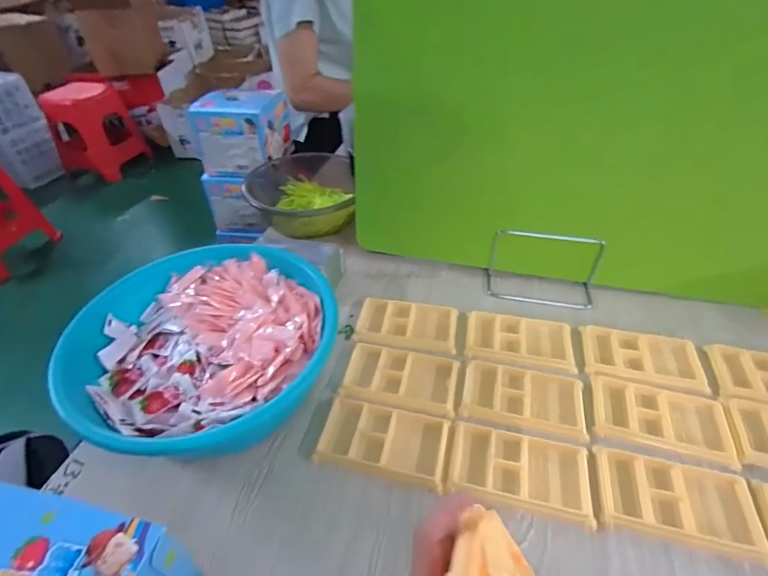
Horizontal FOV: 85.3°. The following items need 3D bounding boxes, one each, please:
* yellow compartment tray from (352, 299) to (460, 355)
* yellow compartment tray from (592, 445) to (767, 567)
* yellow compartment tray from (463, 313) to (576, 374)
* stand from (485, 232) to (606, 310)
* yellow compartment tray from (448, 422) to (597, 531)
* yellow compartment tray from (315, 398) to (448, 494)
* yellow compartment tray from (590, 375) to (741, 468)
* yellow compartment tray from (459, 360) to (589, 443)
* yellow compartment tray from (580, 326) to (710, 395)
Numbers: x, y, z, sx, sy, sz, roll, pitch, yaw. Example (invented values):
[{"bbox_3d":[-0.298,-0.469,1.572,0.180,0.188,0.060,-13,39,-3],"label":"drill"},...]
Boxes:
[{"bbox_3d":[0.033,0.051,0.588,0.137,0.013,0.083,6,43,9],"label":"yellow compartment tray"},{"bbox_3d":[0.285,0.207,0.408,0.141,0.015,0.077,9,43,12],"label":"yellow compartment tray"},{"bbox_3d":[0.183,0.069,0.563,0.139,0.015,0.083,7,43,10],"label":"yellow compartment tray"},{"bbox_3d":[0.238,-0.028,0.624,0.160,0.084,0.072,9,43,11],"label":"stand"},{"bbox_3d":[0.138,0.184,0.424,0.135,0.010,0.078,10,43,13],"label":"yellow compartment tray"},{"bbox_3d":[0.001,0.167,0.458,0.134,0.012,0.079,8,43,11],"label":"yellow compartment tray"},{"bbox_3d":[0.314,0.147,0.475,0.138,0.012,0.080,10,44,14],"label":"yellow compartment tray"},{"bbox_3d":[0.166,0.131,0.498,0.138,0.013,0.079,10,43,13],"label":"yellow compartment tray"},{"bbox_3d":[0.325,0.089,0.527,0.136,0.010,0.083,8,43,11],"label":"yellow compartment tray"}]

